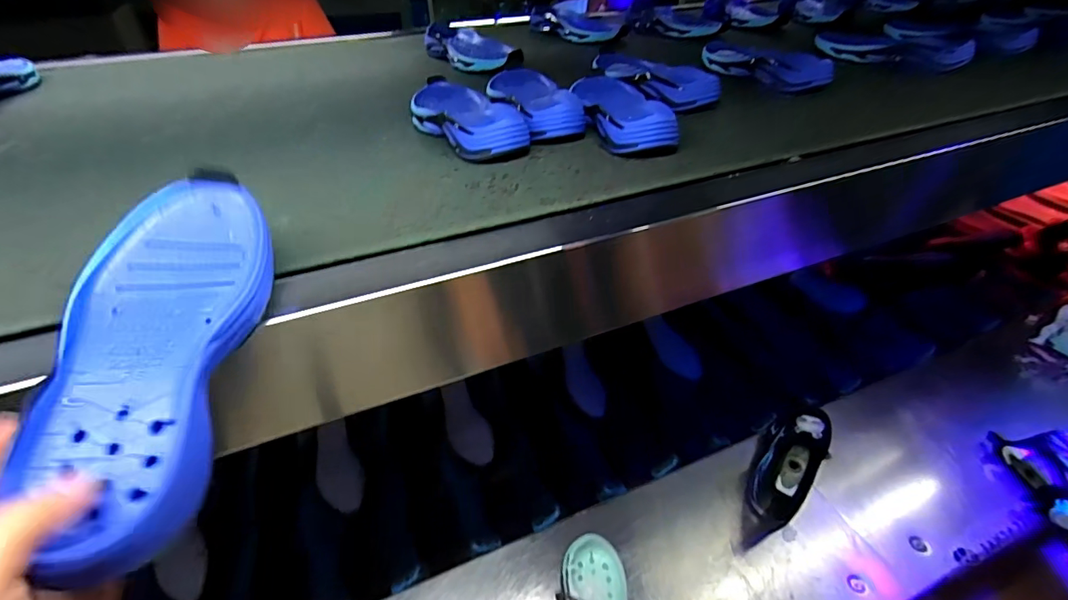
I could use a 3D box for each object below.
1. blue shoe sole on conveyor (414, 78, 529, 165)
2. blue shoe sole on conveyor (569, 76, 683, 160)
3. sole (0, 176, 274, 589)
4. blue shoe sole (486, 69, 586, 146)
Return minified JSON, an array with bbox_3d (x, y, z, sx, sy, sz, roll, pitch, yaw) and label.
[{"bbox_3d":[-0.076,-0.197,0.523,0.085,0.033,0.204,-19,42,-21],"label":"blue shoe sole on conveyor"},{"bbox_3d":[0.087,-0.210,0.532,0.078,0.033,0.207,-5,39,-5],"label":"blue shoe sole on conveyor"},{"bbox_3d":[-0.189,0.024,0.250,0.083,0.030,0.202,-7,59,-6],"label":"sole"},{"bbox_3d":[-0.001,-0.225,0.558,0.078,0.031,0.194,-10,39,-10],"label":"blue shoe sole"}]

